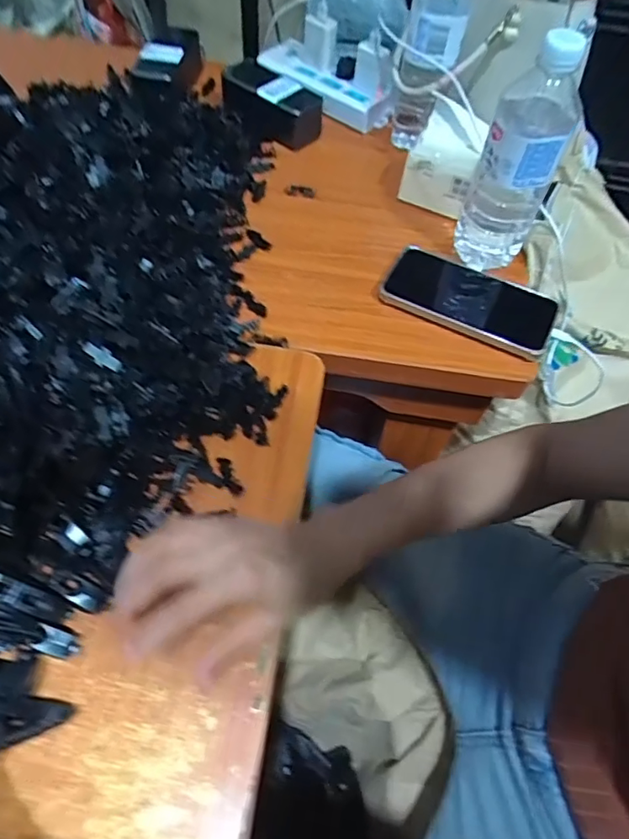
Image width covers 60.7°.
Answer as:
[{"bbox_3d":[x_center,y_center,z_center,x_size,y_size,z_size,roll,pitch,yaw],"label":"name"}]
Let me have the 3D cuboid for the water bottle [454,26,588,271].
[{"bbox_3d":[0.186,-0.234,0.496,0.068,0.206,0.074,19,59,9],"label":"water bottle"}]

